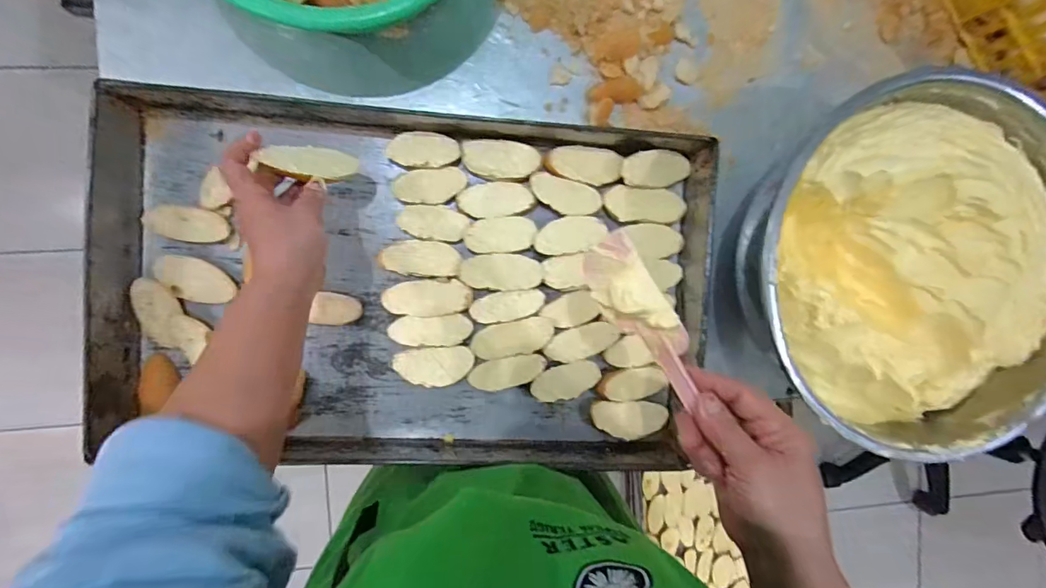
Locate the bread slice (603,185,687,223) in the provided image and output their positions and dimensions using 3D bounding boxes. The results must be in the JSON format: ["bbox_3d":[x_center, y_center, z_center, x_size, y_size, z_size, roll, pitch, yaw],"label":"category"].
[{"bbox_3d":[0.141,-0.103,0.538,0.094,0.012,0.039,3,93,-6],"label":"bread slice"}]

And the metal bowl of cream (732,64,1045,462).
[{"bbox_3d":[0.400,-0.025,0.504,0.354,0.132,0.348,0,93,-6],"label":"metal bowl of cream"}]

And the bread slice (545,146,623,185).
[{"bbox_3d":[0.069,-0.147,0.525,0.085,0.013,0.039,14,92,-7],"label":"bread slice"}]

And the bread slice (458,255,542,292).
[{"bbox_3d":[-0.024,-0.024,0.519,0.088,0.010,0.039,-2,94,-6],"label":"bread slice"}]

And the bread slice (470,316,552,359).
[{"bbox_3d":[-0.011,0.050,0.529,0.092,0.006,0.039,-10,94,-5],"label":"bread slice"}]

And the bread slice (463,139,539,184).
[{"bbox_3d":[-0.025,-0.149,0.519,0.085,0.007,0.045,4,93,-6],"label":"bread slice"}]

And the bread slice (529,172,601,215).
[{"bbox_3d":[0.048,-0.111,0.525,0.082,0.008,0.036,17,91,-7],"label":"bread slice"}]

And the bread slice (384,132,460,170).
[{"bbox_3d":[-0.108,-0.158,0.508,0.076,0.006,0.042,-7,94,-6],"label":"bread slice"}]

